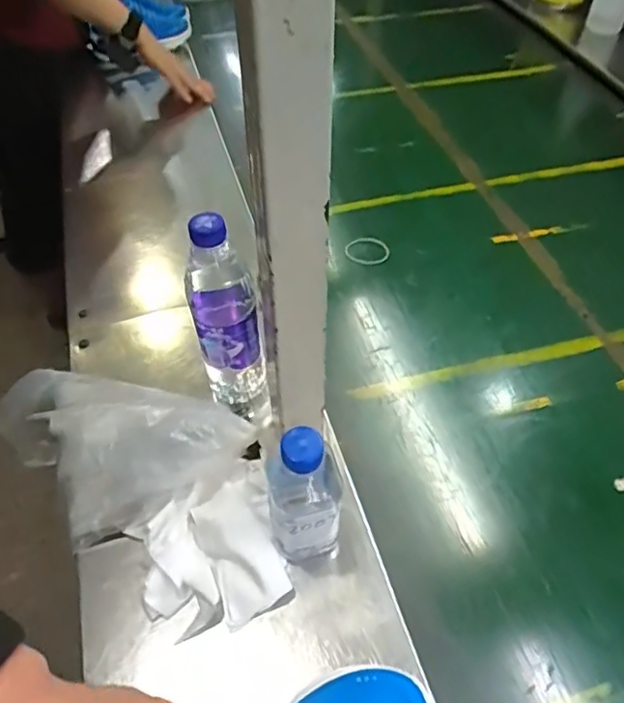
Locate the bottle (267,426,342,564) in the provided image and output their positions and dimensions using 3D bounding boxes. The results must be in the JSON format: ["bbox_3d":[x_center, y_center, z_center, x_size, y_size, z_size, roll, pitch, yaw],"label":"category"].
[{"bbox_3d":[-0.010,0.110,0.486,0.058,0.138,0.061,-10,50,-8],"label":"bottle"}]

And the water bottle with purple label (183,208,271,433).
[{"bbox_3d":[-0.081,-0.022,0.567,0.057,0.231,0.062,-15,51,-12],"label":"water bottle with purple label"}]

